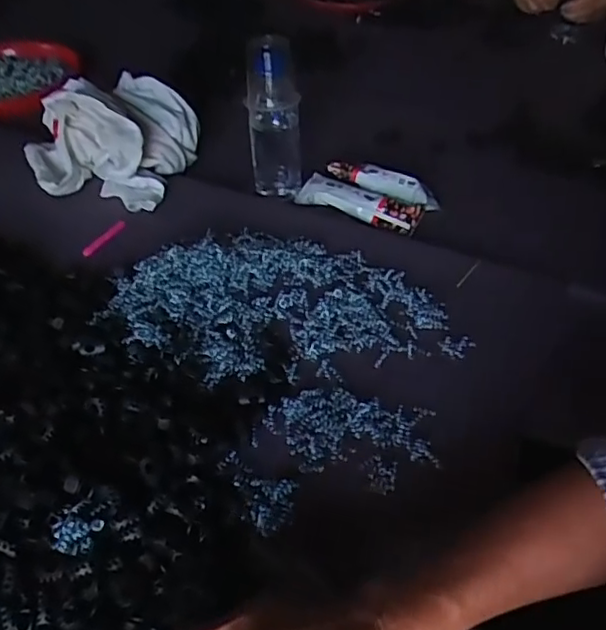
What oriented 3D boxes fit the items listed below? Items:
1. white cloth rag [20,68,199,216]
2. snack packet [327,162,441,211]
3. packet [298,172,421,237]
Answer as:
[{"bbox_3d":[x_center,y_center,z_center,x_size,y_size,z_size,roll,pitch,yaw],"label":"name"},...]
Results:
[{"bbox_3d":[-0.241,-0.227,0.766,0.182,0.105,0.191,9,44,12],"label":"white cloth rag"},{"bbox_3d":[0.093,-0.161,0.742,0.147,0.028,0.029,26,50,27],"label":"snack packet"},{"bbox_3d":[0.064,-0.134,0.727,0.159,0.031,0.037,25,49,26],"label":"packet"}]

